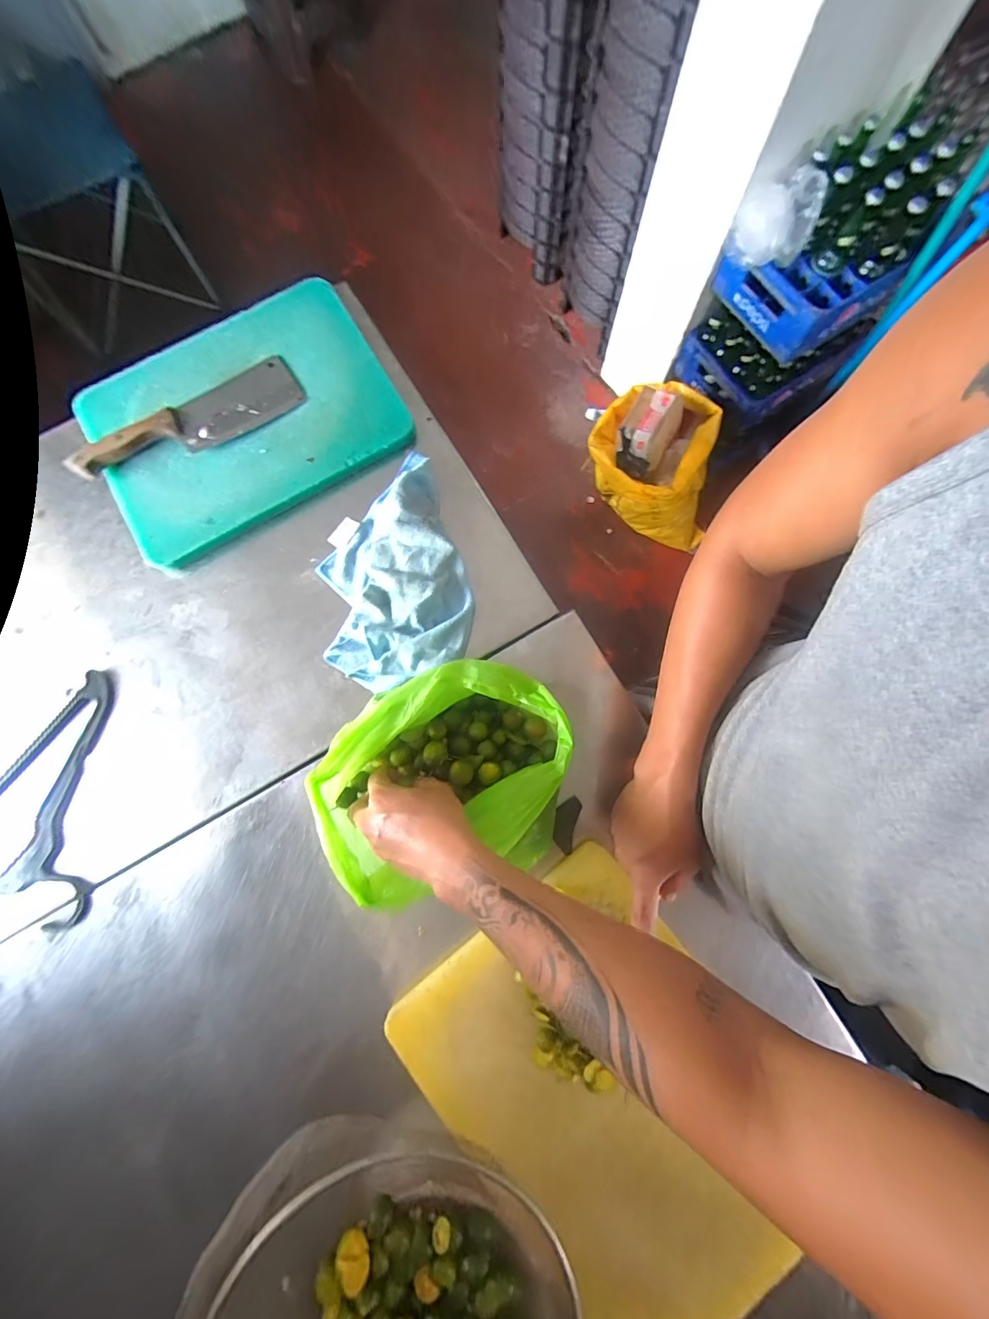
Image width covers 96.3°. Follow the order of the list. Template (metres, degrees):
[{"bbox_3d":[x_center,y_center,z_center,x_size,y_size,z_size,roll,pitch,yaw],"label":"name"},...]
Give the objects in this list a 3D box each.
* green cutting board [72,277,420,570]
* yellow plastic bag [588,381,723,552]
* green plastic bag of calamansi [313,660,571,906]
[{"bbox_3d":[-0.338,-0.327,0.600,0.384,0.022,0.285,-28,84,-3],"label":"green cutting board"},{"bbox_3d":[0.469,-0.525,1.279,0.399,0.380,0.261,41,84,8],"label":"yellow plastic bag"},{"bbox_3d":[-0.043,0.127,0.466,0.258,0.106,0.217,-14,79,-2],"label":"green plastic bag of calamansi"}]

